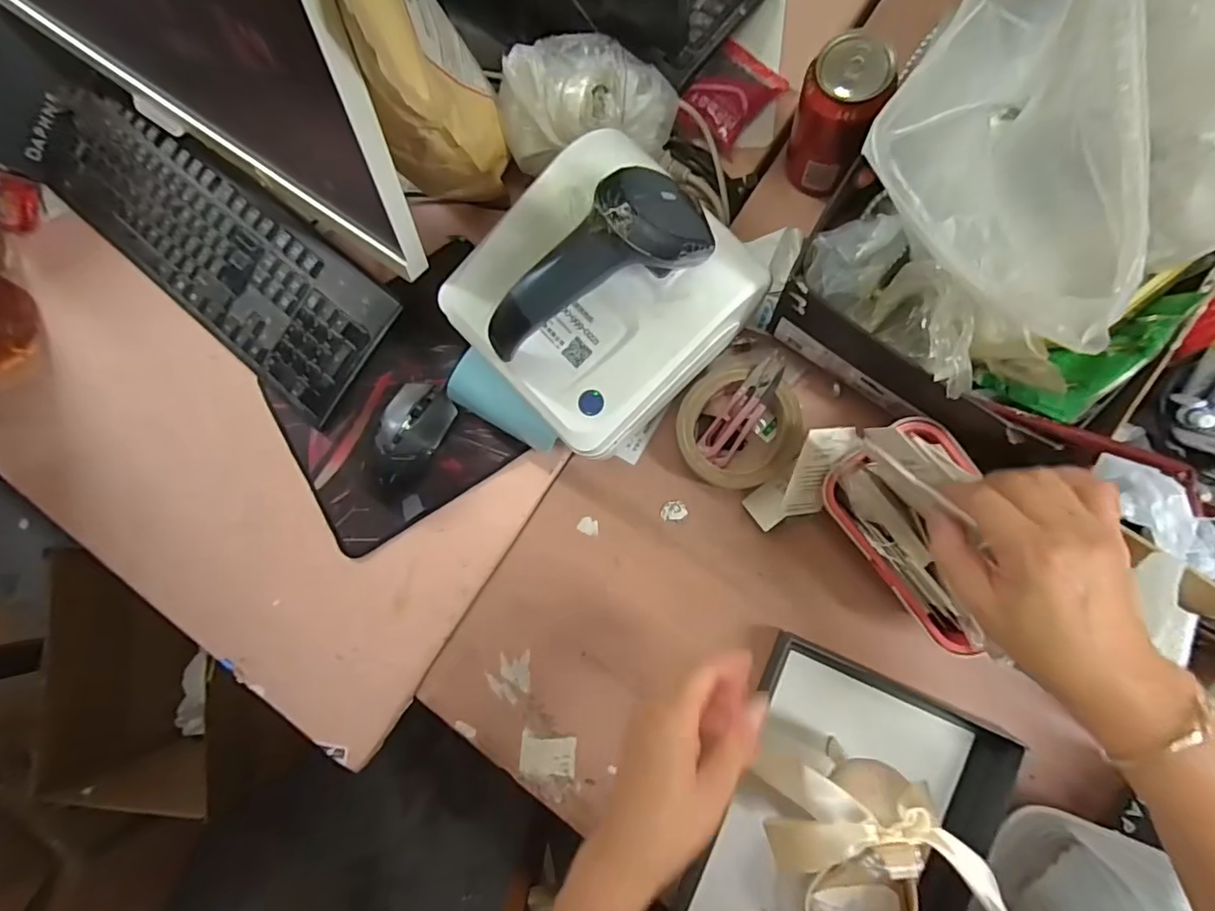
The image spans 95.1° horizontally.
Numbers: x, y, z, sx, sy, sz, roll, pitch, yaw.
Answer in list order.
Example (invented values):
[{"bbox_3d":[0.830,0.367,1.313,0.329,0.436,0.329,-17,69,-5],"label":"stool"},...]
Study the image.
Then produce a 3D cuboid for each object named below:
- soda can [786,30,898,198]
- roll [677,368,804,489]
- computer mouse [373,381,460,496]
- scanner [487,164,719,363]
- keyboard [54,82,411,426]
[{"bbox_3d":[0.179,-0.264,0.440,0.059,0.105,0.058,-1,85,8],"label":"soda can"},{"bbox_3d":[0.109,-0.023,0.469,0.096,0.044,0.097,-1,85,8],"label":"roll"},{"bbox_3d":[-0.187,-0.015,0.509,0.061,0.035,0.107,31,90,10],"label":"computer mouse"},{"bbox_3d":[-0.009,-0.114,0.348,0.155,0.079,0.056,-36,81,4],"label":"scanner"},{"bbox_3d":[-0.406,-0.211,0.551,0.436,0.024,0.139,36,91,10],"label":"keyboard"}]

